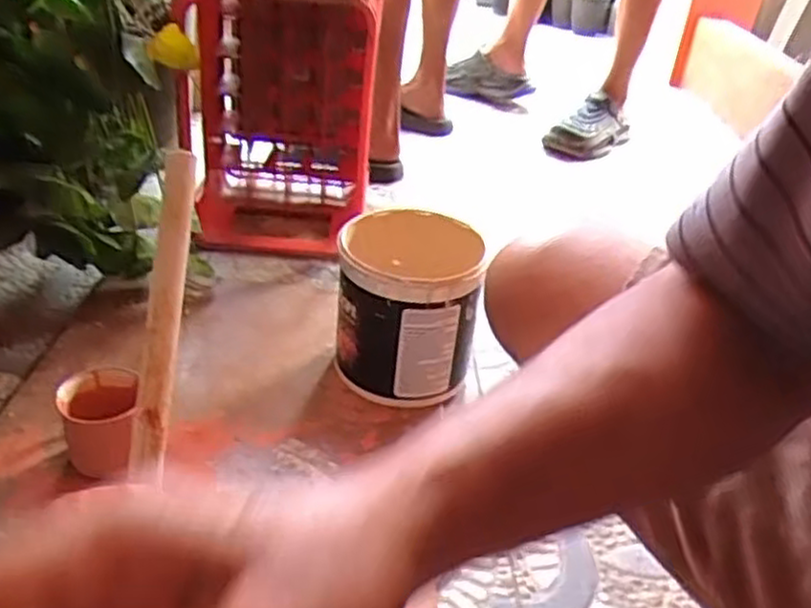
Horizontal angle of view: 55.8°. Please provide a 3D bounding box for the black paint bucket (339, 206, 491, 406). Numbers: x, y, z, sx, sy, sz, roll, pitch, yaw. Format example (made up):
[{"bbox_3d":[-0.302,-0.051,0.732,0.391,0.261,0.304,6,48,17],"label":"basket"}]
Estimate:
[{"bbox_3d":[0.001,0.009,0.956,0.165,0.194,0.170,5,33,-3],"label":"black paint bucket"}]

